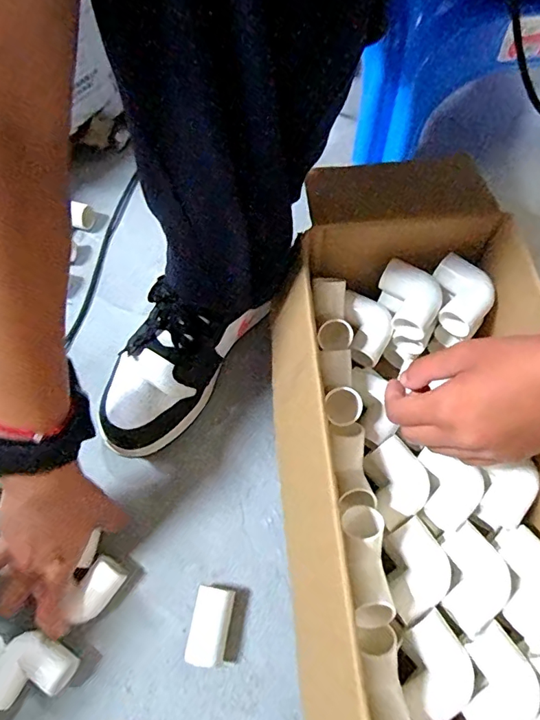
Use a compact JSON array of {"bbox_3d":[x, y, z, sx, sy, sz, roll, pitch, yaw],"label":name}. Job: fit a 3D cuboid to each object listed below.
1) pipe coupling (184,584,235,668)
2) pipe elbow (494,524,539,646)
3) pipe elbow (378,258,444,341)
[{"bbox_3d":[-0.047,0.209,0.372,0.029,0.026,0.053,7,66,8],"label":"pipe coupling"},{"bbox_3d":[0.191,0.161,0.341,0.035,0.027,0.072,4,66,7],"label":"pipe elbow"},{"bbox_3d":[0.115,-0.052,0.397,0.055,0.023,0.052,29,71,17],"label":"pipe elbow"}]

